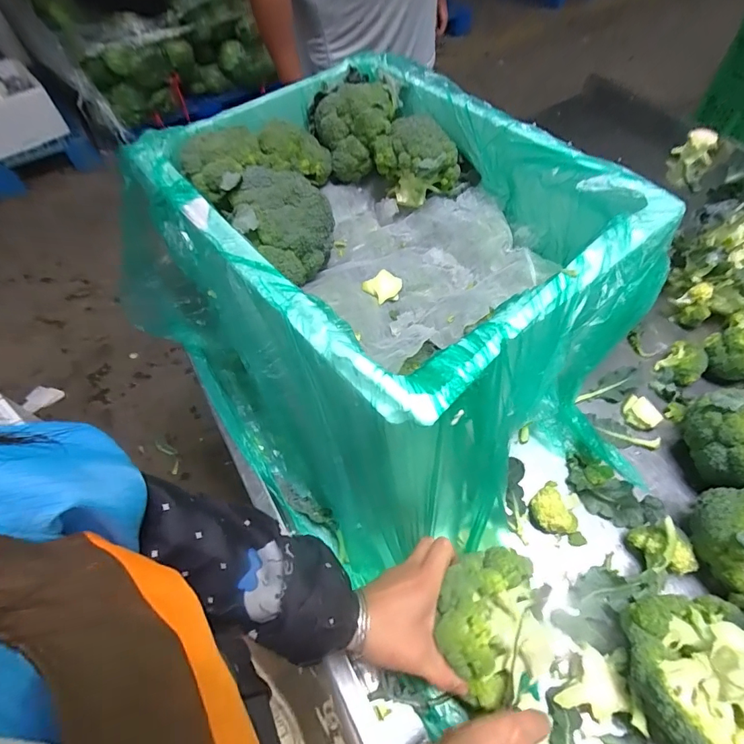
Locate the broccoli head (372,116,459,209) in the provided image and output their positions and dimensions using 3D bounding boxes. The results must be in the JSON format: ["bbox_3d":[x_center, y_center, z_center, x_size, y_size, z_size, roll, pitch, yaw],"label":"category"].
[{"bbox_3d":[0.062,-0.291,0.621,0.114,0.110,0.086,30,63,22],"label":"broccoli head"}]

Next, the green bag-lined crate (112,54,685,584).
[{"bbox_3d":[0.002,-0.135,0.568,0.481,0.227,0.658,-37,61,-20],"label":"green bag-lined crate"}]

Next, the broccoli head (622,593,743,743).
[{"bbox_3d":[0.282,0.255,0.363,0.121,0.073,0.127,-2,56,2],"label":"broccoli head"}]

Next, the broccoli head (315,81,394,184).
[{"bbox_3d":[-0.024,-0.350,0.637,0.114,0.105,0.087,-7,56,-1],"label":"broccoli head"}]

